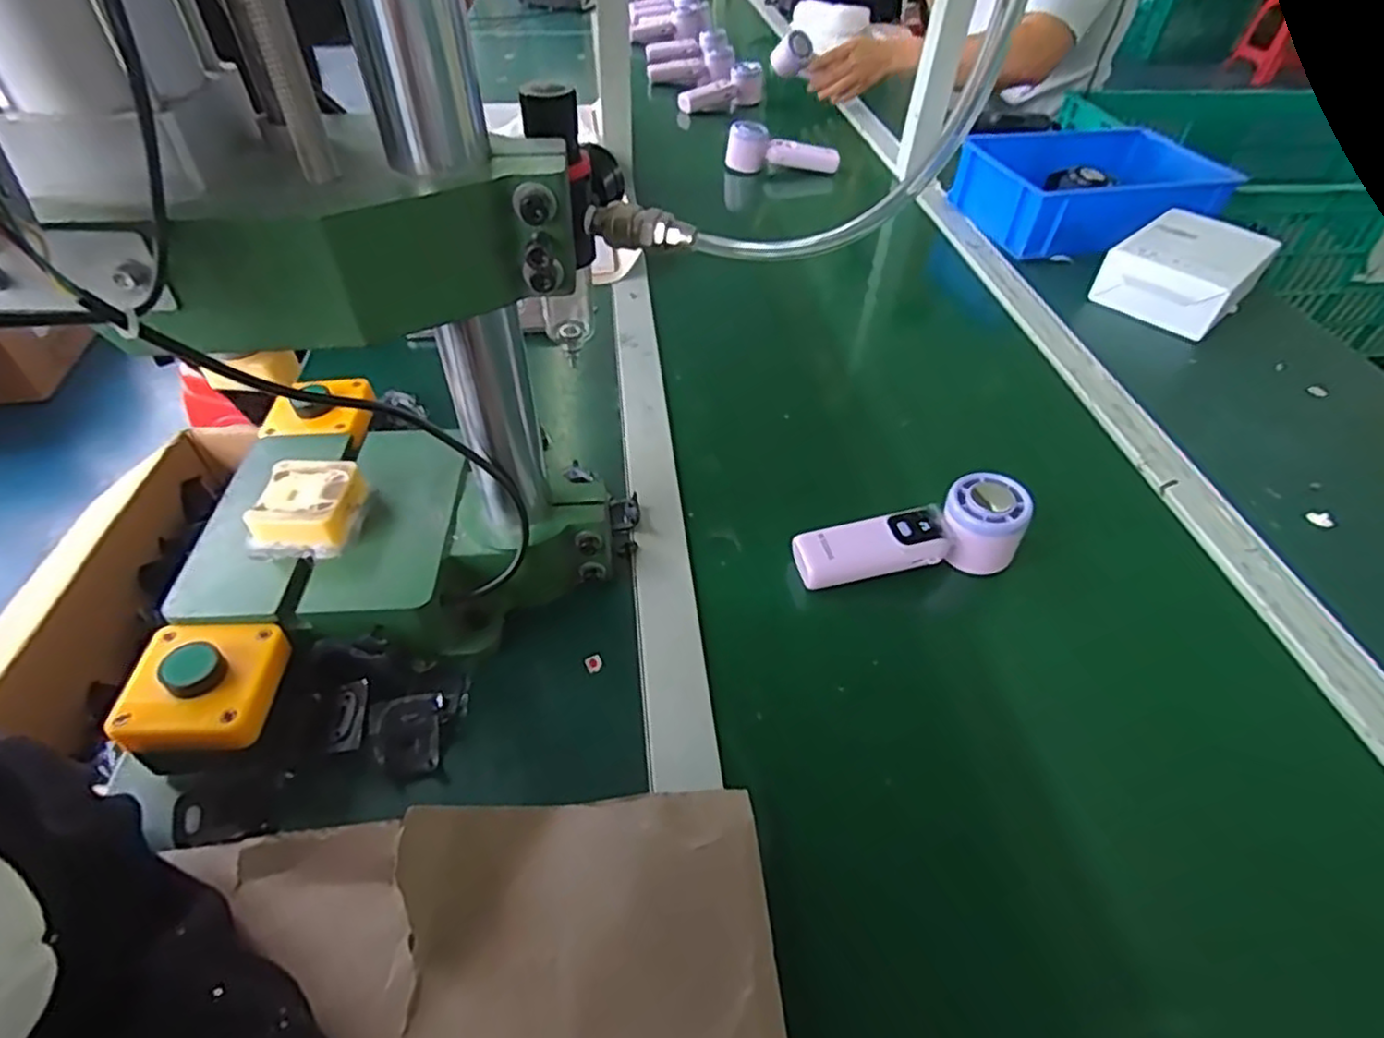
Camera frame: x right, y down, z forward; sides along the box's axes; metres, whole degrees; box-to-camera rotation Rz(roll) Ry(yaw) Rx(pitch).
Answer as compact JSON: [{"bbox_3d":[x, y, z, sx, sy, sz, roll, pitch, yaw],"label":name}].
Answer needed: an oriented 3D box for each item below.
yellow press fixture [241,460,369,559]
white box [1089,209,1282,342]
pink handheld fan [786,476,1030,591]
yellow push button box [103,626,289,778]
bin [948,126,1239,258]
[{"bbox_3d":[-0.243,-0.008,0.444,0.058,0.027,0.062,3,46,0],"label":"yellow press fixture"},{"bbox_3d":[0.561,-0.283,0.799,0.175,0.065,0.130,-33,55,-29],"label":"white box"},{"bbox_3d":[0.158,0.012,0.500,0.172,0.050,0.055,-8,47,-10],"label":"pink handheld fan"},{"bbox_3d":[-0.267,0.099,0.390,0.072,0.054,0.072,-1,46,-4],"label":"yellow push button box"},{"bbox_3d":[0.517,-0.430,0.917,0.293,0.082,0.246,-9,47,-11],"label":"bin"}]

